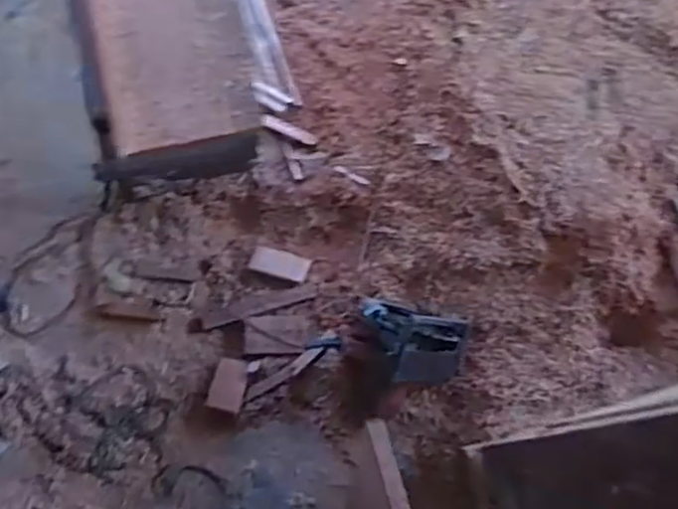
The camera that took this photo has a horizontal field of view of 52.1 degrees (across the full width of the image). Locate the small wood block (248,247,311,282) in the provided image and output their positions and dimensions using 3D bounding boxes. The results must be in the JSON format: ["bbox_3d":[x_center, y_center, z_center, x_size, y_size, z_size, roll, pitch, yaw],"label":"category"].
[{"bbox_3d":[-0.133,0.020,1.566,0.131,0.026,0.057,14,73,6],"label":"small wood block"}]

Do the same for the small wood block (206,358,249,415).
[{"bbox_3d":[-0.234,0.277,1.488,0.069,0.011,0.127,10,46,-1],"label":"small wood block"}]

